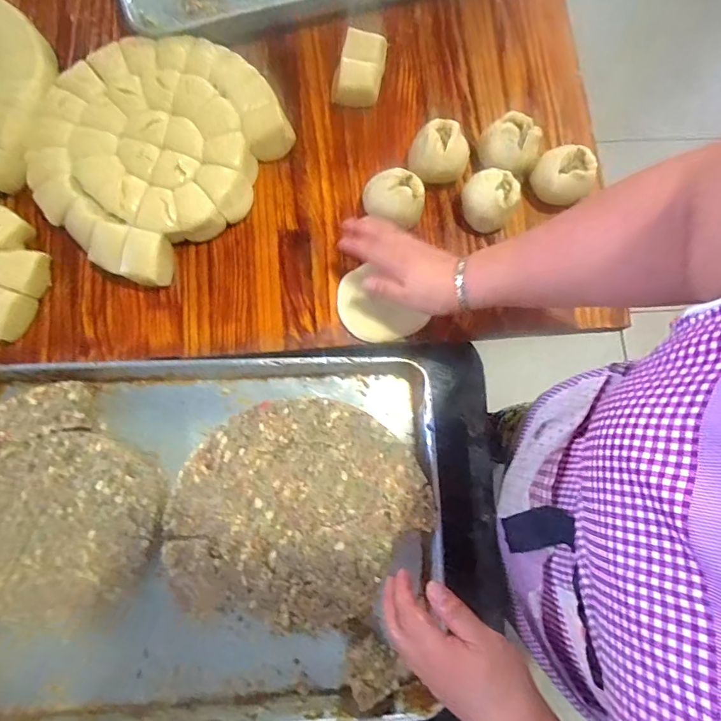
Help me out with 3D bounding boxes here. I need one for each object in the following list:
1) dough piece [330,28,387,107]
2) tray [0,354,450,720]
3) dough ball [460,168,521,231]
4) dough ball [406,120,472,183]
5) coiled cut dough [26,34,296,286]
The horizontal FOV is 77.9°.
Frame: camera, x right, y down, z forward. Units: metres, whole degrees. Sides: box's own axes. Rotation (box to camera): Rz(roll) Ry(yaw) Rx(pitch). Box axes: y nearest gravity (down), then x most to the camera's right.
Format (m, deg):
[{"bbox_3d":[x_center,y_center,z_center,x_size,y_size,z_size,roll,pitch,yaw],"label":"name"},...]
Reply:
[{"bbox_3d":[0.001,-0.391,0.602,0.061,0.055,0.078,18,77,0],"label":"dough piece"},{"bbox_3d":[-0.209,0.199,0.524,0.592,0.085,0.401,-2,79,0],"label":"tray"},{"bbox_3d":[0.164,-0.204,0.576,0.067,0.061,0.061,1,76,-5],"label":"dough ball"},{"bbox_3d":[0.105,-0.268,0.589,0.070,0.062,0.069,1,76,-5],"label":"dough ball"},{"bbox_3d":[-0.262,-0.276,0.573,0.275,0.053,0.312,40,76,5],"label":"coiled cut dough"}]

